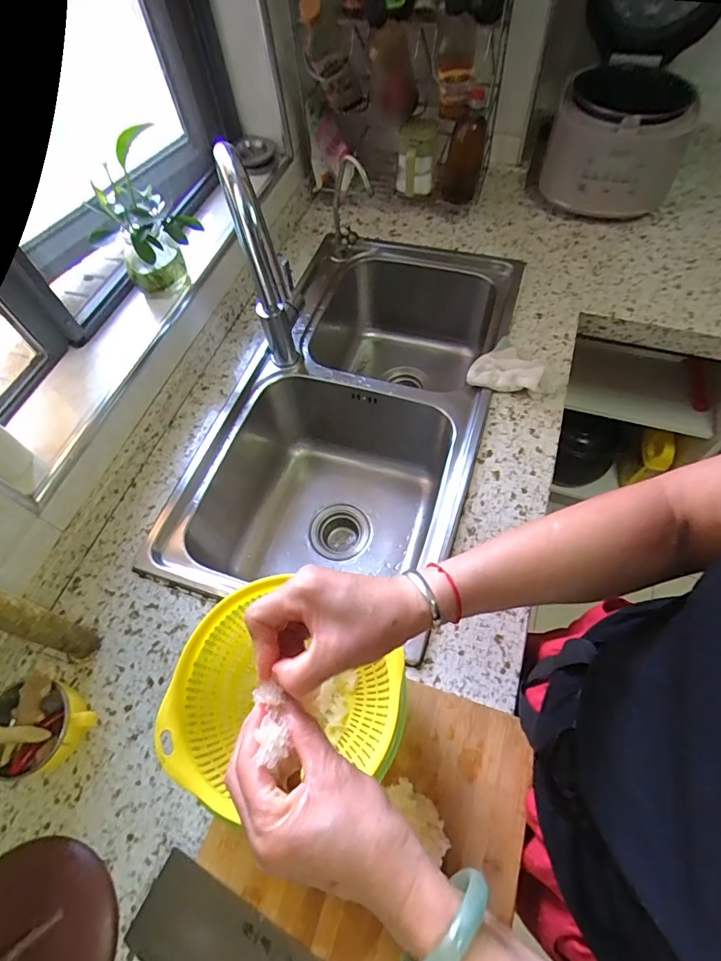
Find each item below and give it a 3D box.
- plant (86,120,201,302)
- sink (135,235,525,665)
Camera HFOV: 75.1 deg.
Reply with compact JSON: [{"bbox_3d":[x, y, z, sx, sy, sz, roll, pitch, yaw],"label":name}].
[{"bbox_3d":[-0.302,-0.348,0.672,0.098,0.231,0.128,-15,61,-4],"label":"plant"},{"bbox_3d":[0.001,-0.090,0.848,0.402,0.239,0.727,15,63,12],"label":"sink"}]

